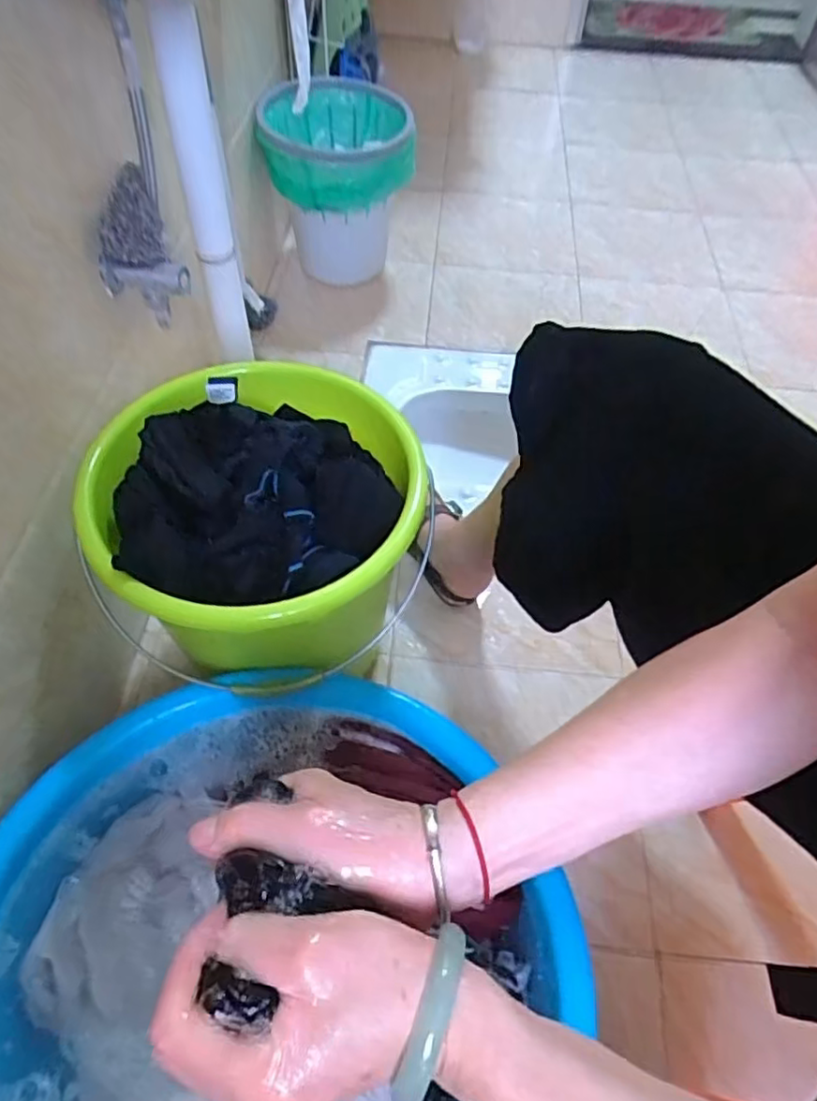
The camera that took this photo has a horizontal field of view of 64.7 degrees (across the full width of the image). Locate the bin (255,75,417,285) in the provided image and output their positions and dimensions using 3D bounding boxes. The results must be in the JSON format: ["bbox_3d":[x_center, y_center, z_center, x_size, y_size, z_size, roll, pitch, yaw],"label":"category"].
[{"bbox_3d":[-0.123,-0.639,1.144,0.246,0.266,0.237,-5,55,-5],"label":"bin"}]

